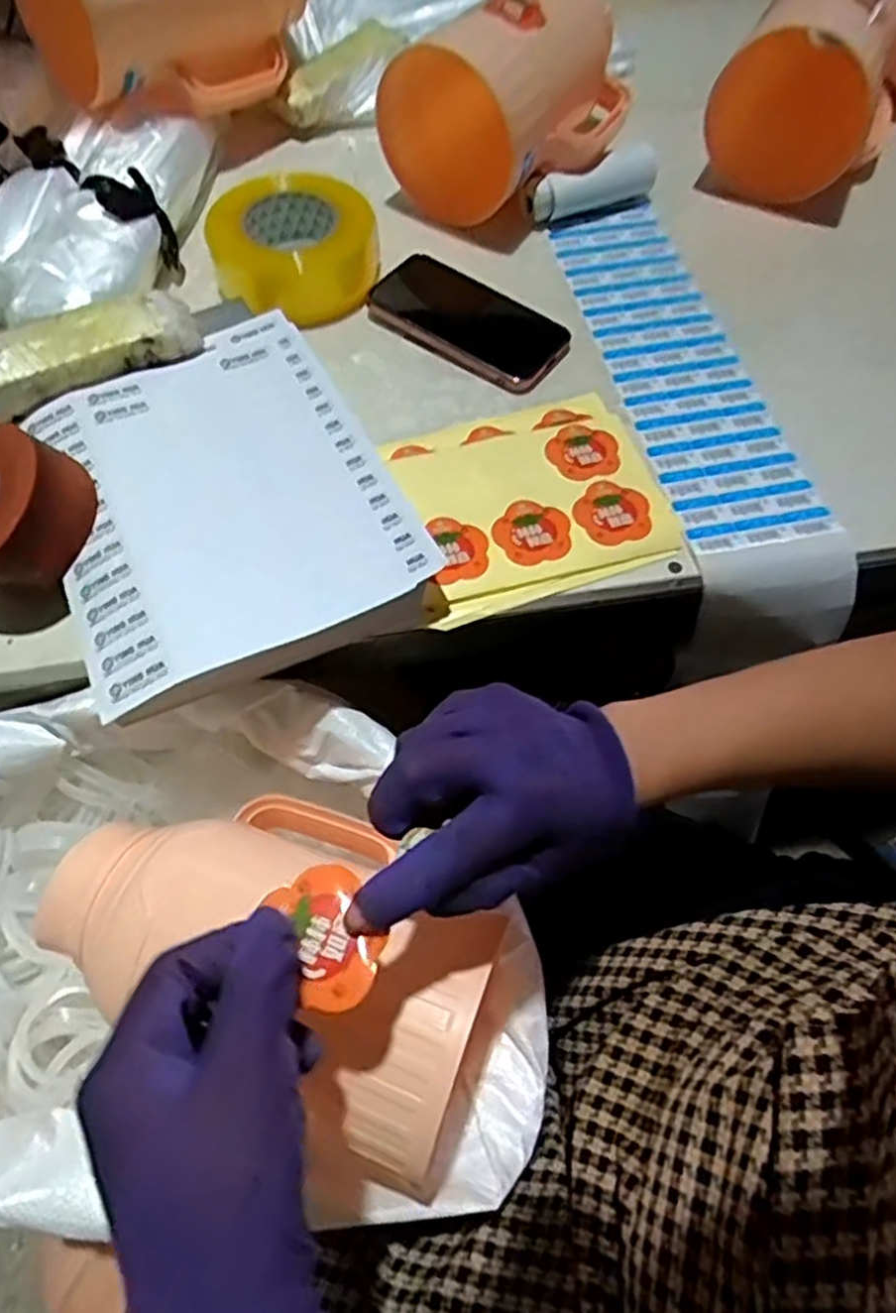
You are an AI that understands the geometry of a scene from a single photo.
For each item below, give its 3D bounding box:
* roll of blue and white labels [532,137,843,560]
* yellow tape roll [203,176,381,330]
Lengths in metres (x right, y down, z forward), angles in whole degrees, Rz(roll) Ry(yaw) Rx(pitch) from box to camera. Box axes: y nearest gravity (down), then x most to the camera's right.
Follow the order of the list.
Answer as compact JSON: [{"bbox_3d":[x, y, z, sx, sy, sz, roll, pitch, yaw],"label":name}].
[{"bbox_3d":[0.183,-0.271,0.614,0.118,0.042,0.423,-12,63,-7],"label":"roll of blue and white labels"},{"bbox_3d":[-0.129,-0.349,0.638,0.134,0.071,0.134,0,62,-1],"label":"yellow tape roll"}]

